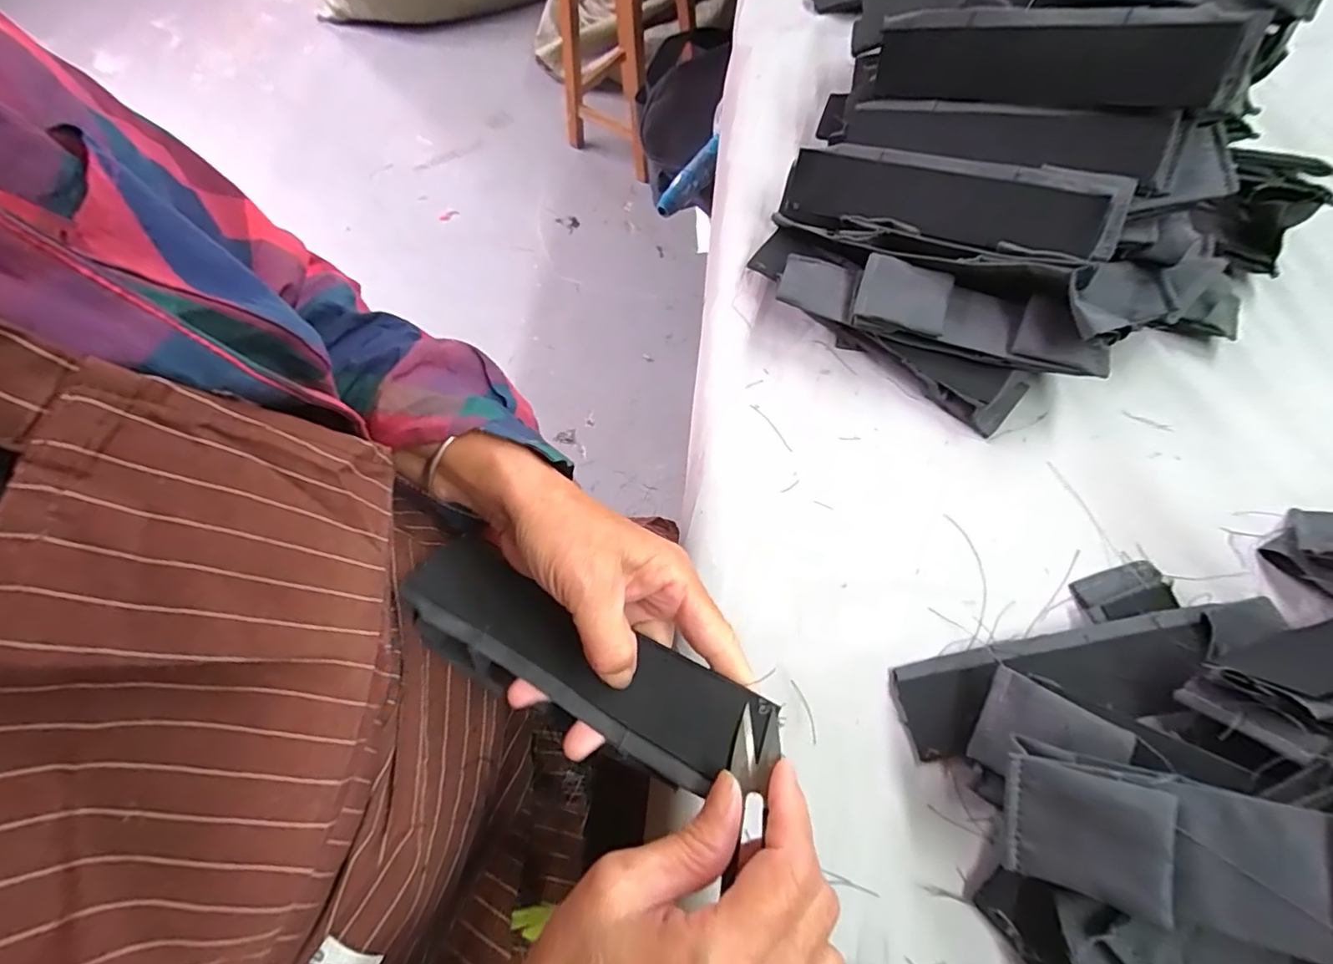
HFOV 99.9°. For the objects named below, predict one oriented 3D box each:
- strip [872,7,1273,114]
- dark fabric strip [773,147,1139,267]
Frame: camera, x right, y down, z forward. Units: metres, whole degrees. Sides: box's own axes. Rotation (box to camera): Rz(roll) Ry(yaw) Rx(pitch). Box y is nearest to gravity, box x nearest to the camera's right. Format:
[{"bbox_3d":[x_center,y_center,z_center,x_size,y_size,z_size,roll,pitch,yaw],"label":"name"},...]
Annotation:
[{"bbox_3d":[0.228,-0.257,0.339,0.192,0.046,0.017,20,35,23],"label":"strip"},{"bbox_3d":[0.169,-0.173,0.353,0.199,0.025,0.062,19,93,21],"label":"dark fabric strip"}]

